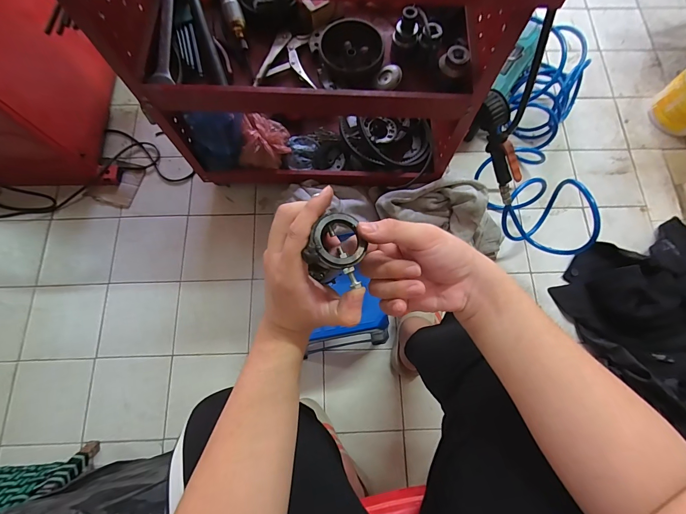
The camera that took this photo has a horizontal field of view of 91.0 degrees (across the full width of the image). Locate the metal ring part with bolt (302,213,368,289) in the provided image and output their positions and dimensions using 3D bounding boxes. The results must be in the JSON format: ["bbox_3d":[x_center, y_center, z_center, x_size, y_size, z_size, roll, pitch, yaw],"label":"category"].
[{"bbox_3d":[-0.004,-0.008,0.288,0.047,0.023,0.059,9,73,3],"label":"metal ring part with bolt"}]

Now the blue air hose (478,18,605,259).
[{"bbox_3d":[0.539,-0.348,0.939,0.238,0.286,0.717,17,73,5],"label":"blue air hose"}]

